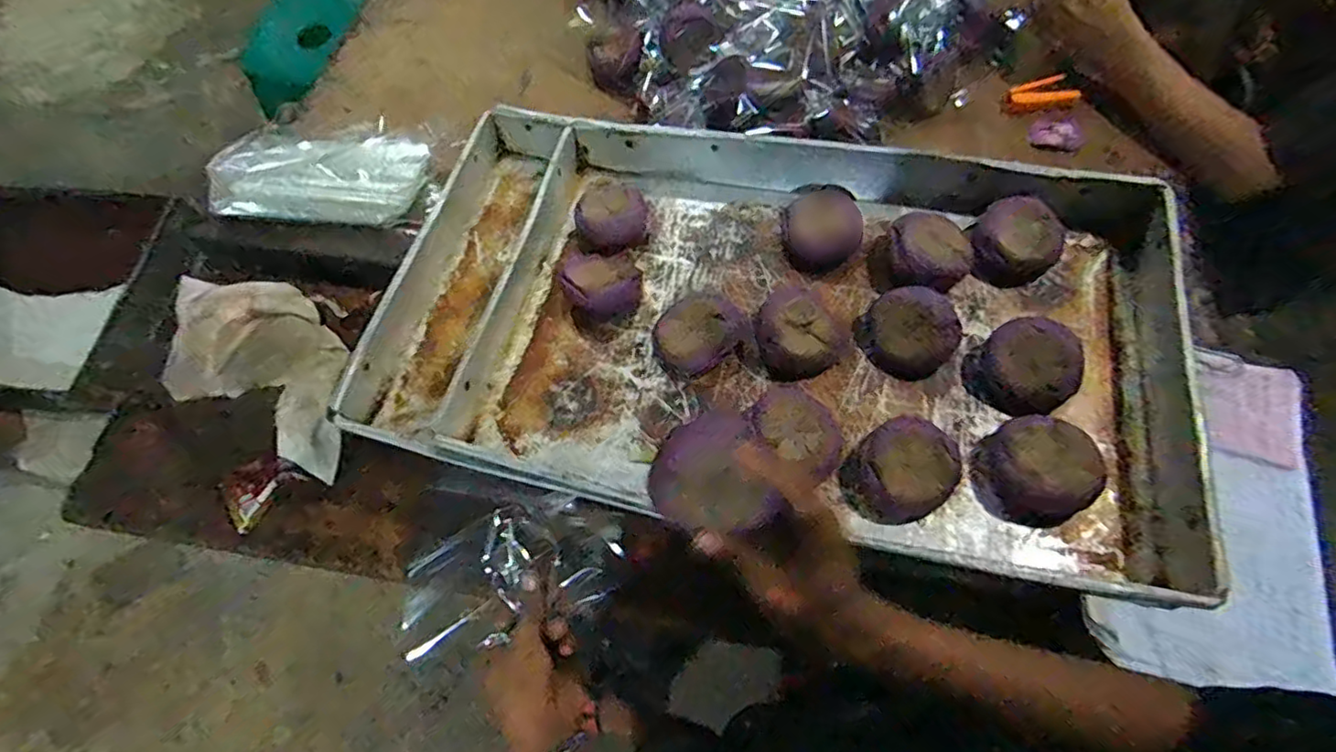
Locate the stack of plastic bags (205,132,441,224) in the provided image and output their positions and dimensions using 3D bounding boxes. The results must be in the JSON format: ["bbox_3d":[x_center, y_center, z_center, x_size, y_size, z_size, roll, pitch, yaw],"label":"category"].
[{"bbox_3d":[-0.410,-0.228,0.737,0.242,0.055,0.105,-2,64,-3],"label":"stack of plastic bags"}]

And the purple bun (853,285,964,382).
[{"bbox_3d":[0.231,-0.045,0.593,0.090,0.045,0.072,38,69,15],"label":"purple bun"}]

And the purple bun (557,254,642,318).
[{"bbox_3d":[-0.069,-0.099,0.647,0.083,0.037,0.085,1,64,-1],"label":"purple bun"}]

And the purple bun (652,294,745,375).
[{"bbox_3d":[0.028,-0.045,0.610,0.078,0.047,0.072,1,64,-1],"label":"purple bun"}]

